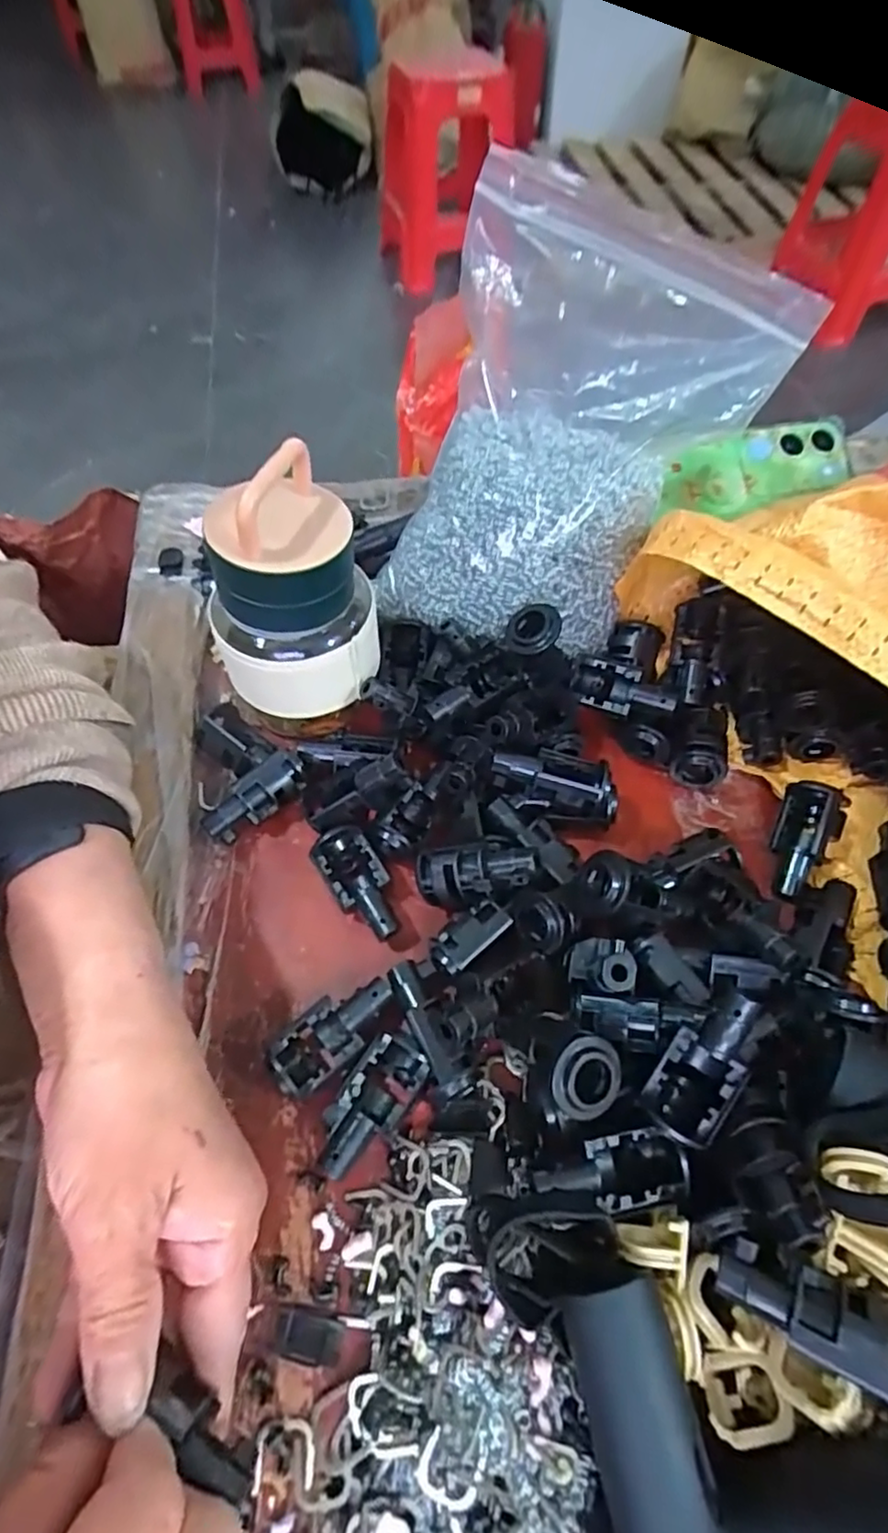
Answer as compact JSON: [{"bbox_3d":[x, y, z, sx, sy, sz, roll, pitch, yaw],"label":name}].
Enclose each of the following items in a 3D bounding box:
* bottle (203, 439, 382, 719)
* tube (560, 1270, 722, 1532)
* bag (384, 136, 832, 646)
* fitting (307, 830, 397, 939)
[{"bbox_3d":[-0.067,-0.078,0.294,0.060,0.115,0.066,9,59,7],"label":"bottle"},{"bbox_3d":[0.056,0.186,0.186,0.029,0.021,0.063,-12,59,-6],"label":"tube"},{"bbox_3d":[0.065,-0.157,0.310,0.158,0.149,0.152,21,61,14],"label":"bag"},{"bbox_3d":[-0.038,0.052,0.290,0.024,0.024,0.054,-31,63,-17],"label":"fitting"}]

